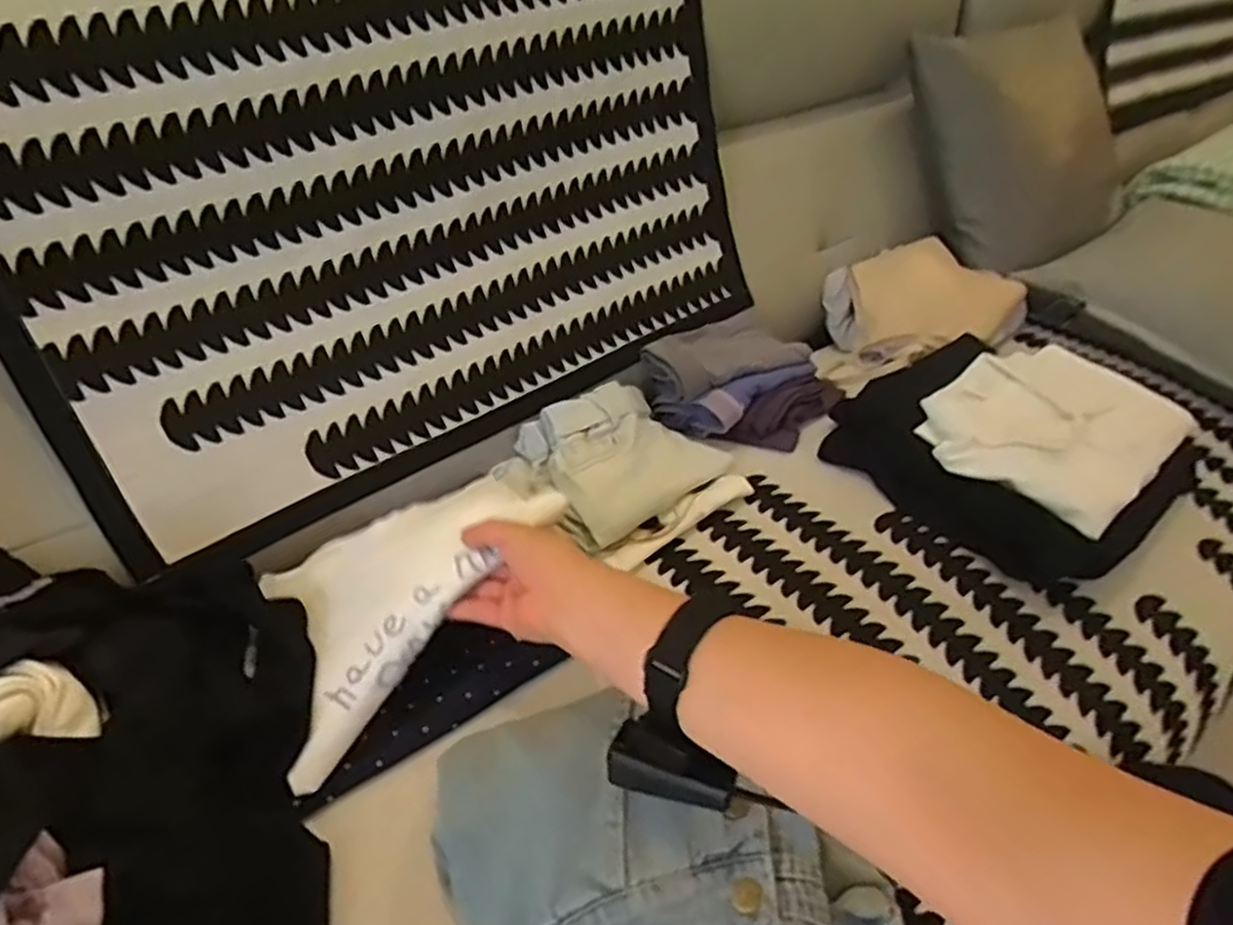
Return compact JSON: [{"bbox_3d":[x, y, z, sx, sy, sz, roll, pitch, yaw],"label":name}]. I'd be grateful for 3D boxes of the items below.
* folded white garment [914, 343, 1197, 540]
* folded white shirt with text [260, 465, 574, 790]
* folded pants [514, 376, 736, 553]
[{"bbox_3d":[0.418,-0.042,0.734,0.261,0.040,0.190,-29,48,-31],"label":"folded white garment"},{"bbox_3d":[-0.172,0.080,0.559,0.160,0.098,0.225,33,49,32],"label":"folded white shirt with text"},{"bbox_3d":[0.002,-0.007,0.730,0.171,0.050,0.166,-21,45,-25],"label":"folded pants"}]

